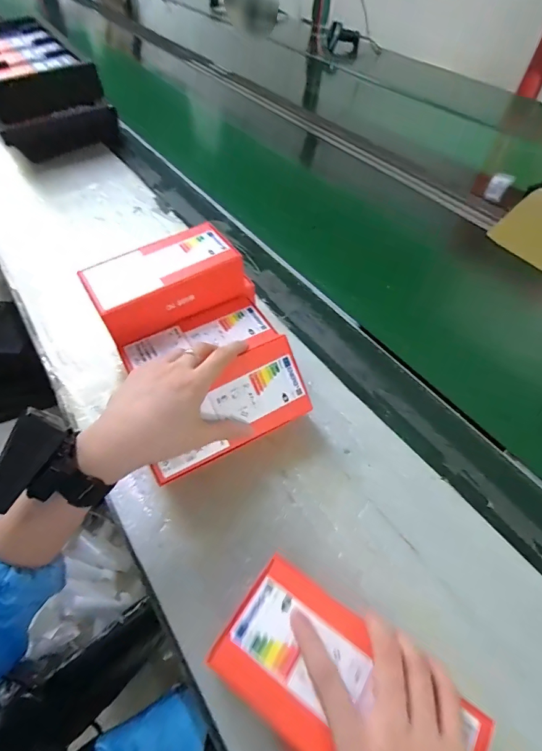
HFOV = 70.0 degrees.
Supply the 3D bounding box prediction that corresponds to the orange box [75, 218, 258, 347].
[{"bbox_3d":[-0.128,-0.122,0.494,0.193,0.064,0.090,-26,57,-22],"label":"orange box"}]

